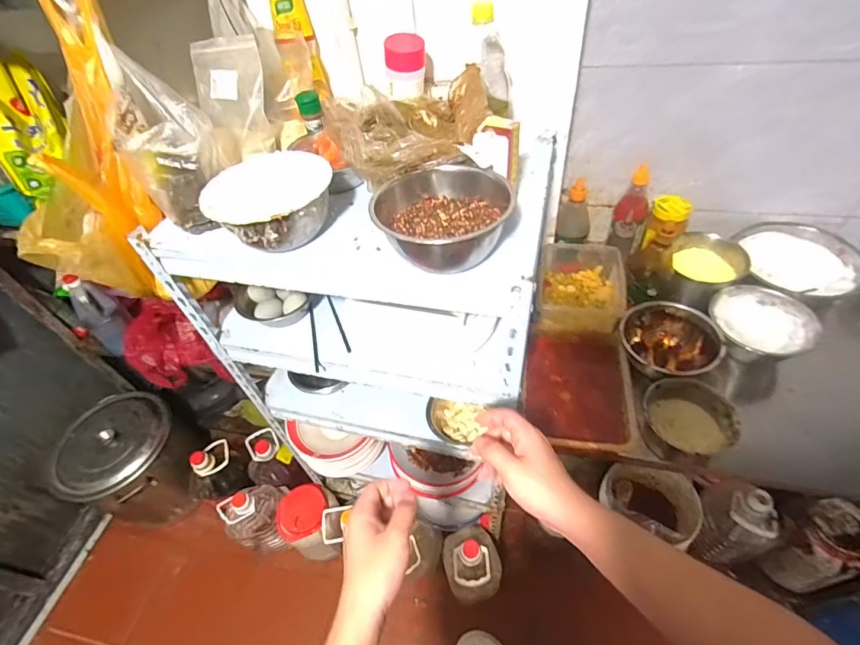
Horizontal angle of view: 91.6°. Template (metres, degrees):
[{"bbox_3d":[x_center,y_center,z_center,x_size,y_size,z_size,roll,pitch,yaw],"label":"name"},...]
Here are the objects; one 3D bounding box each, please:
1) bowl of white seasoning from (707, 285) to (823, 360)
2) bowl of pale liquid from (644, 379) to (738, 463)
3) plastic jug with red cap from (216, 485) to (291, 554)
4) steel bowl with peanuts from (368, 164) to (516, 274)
[{"bbox_3d":[0.628,0.010,0.816,0.171,0.086,0.156,-3,48,4],"label":"bowl of white seasoning"},{"bbox_3d":[0.429,0.161,0.697,0.123,0.094,0.115,-3,48,4],"label":"bowl of pale liquid"},{"bbox_3d":[-0.546,0.628,1.357,0.170,0.372,0.155,2,49,9],"label":"plastic jug with red cap"},{"bbox_3d":[0.014,-0.136,0.520,0.155,0.070,0.134,-11,48,-3],"label":"steel bowl with peanuts"}]

